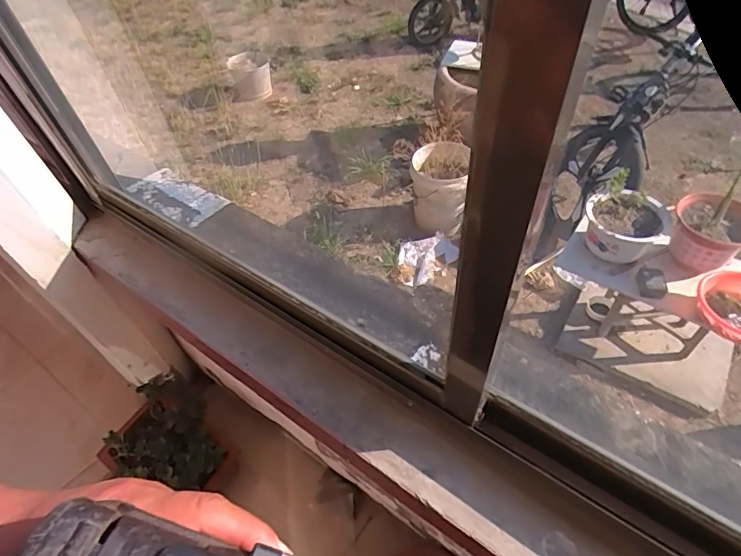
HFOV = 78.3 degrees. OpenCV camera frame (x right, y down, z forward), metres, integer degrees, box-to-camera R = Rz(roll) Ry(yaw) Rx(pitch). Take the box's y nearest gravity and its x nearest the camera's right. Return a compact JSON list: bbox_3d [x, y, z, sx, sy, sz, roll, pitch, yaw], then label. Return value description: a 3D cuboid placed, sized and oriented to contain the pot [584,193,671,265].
[{"bbox_3d":[0.821,-0.162,1.477,0.247,0.150,0.191,32,59,27],"label":"pot"}]

